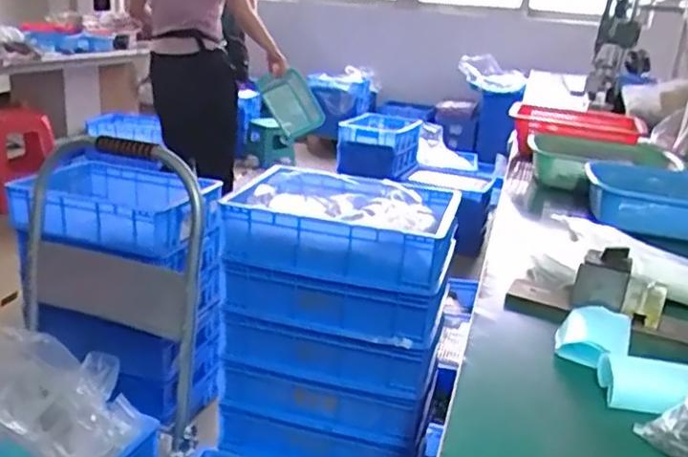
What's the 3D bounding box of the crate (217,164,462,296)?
[{"bbox_3d":[0.007,-0.010,1.241,0.389,0.118,0.290,8,20,13],"label":"crate"}]

